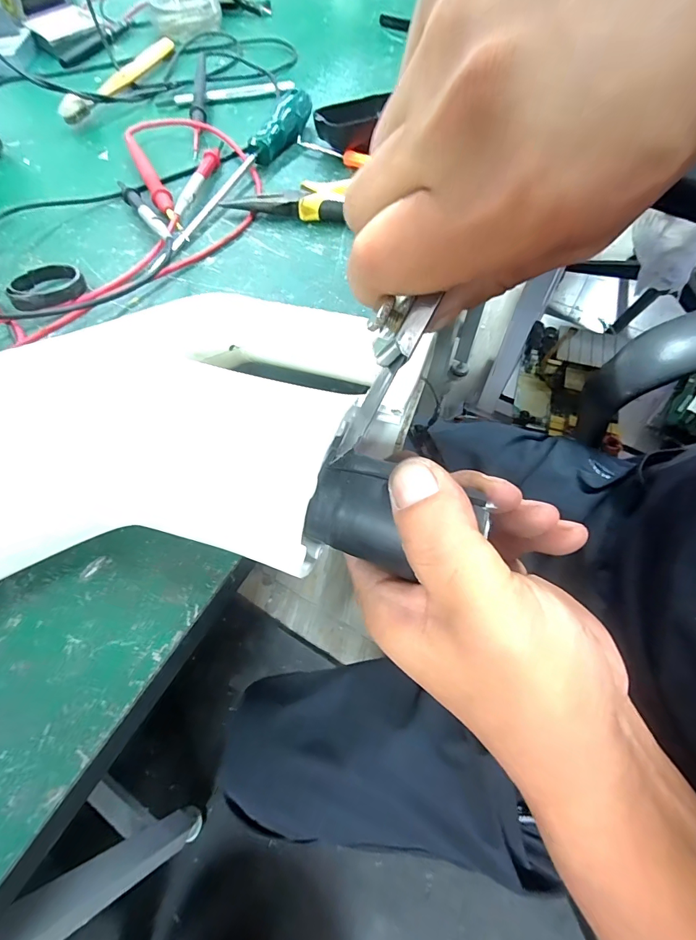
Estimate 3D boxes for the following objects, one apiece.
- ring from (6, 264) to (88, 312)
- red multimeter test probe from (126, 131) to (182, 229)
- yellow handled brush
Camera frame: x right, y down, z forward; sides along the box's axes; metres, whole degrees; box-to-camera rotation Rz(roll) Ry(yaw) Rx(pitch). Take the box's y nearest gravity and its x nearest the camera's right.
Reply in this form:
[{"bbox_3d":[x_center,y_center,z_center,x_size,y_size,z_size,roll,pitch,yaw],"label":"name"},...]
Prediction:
[{"bbox_3d":[-0.197,-0.120,0.271,0.044,0.016,0.046,-1,61,2],"label":"ring"},{"bbox_3d":[-0.157,-0.230,0.328,0.013,0.013,0.145,-27,64,-12],"label":"red multimeter test probe"},{"bbox_3d":[-0.232,-0.401,0.418,0.022,0.020,0.179,13,63,9],"label":"yellow handled brush"}]

